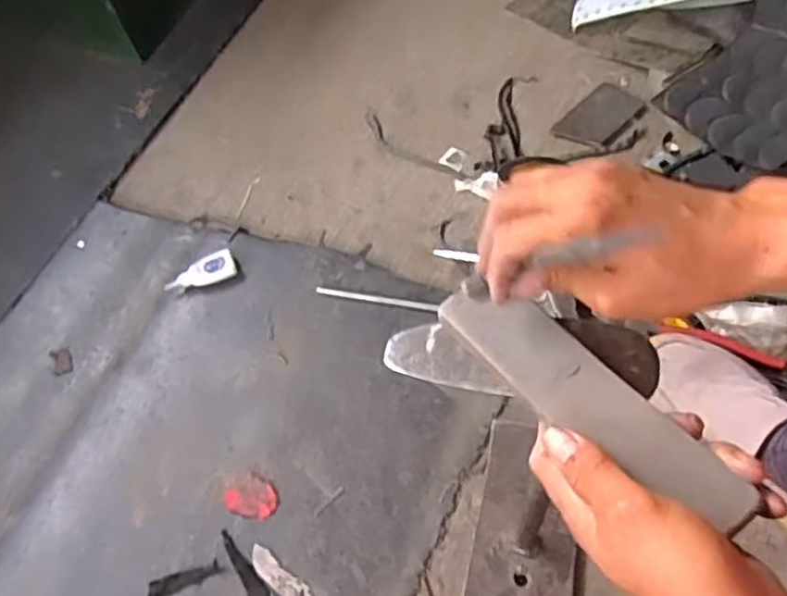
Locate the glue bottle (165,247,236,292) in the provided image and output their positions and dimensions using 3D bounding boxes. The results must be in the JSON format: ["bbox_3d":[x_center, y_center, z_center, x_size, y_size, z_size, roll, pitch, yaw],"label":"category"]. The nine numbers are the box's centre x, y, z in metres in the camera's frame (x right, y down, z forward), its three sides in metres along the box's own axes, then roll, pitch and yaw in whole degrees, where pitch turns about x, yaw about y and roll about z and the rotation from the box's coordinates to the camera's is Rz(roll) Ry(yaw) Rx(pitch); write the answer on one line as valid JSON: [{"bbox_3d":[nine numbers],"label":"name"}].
[{"bbox_3d":[-0.250,-0.031,0.916,0.093,0.017,0.040,-25,59,-8],"label":"glue bottle"}]

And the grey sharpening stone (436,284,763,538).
[{"bbox_3d":[0.103,0.049,0.381,0.047,0.008,0.186,-40,58,-19],"label":"grey sharpening stone"}]

